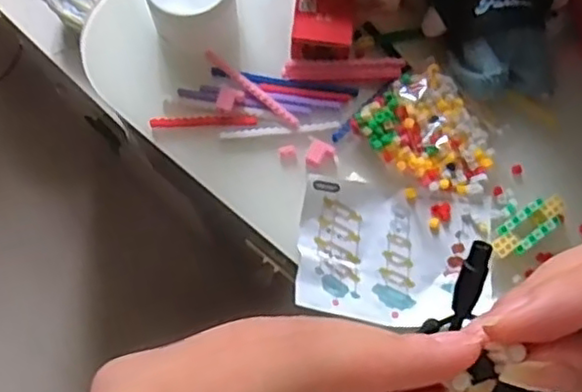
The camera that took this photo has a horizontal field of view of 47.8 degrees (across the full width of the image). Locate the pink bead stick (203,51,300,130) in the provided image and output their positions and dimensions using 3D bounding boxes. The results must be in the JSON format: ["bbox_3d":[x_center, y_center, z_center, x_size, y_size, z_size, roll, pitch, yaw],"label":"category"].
[{"bbox_3d":[-0.034,-0.097,0.596,0.107,0.012,0.012,39,78,9],"label":"pink bead stick"}]

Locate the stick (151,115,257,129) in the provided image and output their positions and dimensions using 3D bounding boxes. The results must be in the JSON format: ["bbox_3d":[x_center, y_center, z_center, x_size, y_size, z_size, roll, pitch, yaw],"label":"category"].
[{"bbox_3d":[-0.079,-0.067,0.597,0.095,0.008,0.010,0,75,-1],"label":"stick"}]

